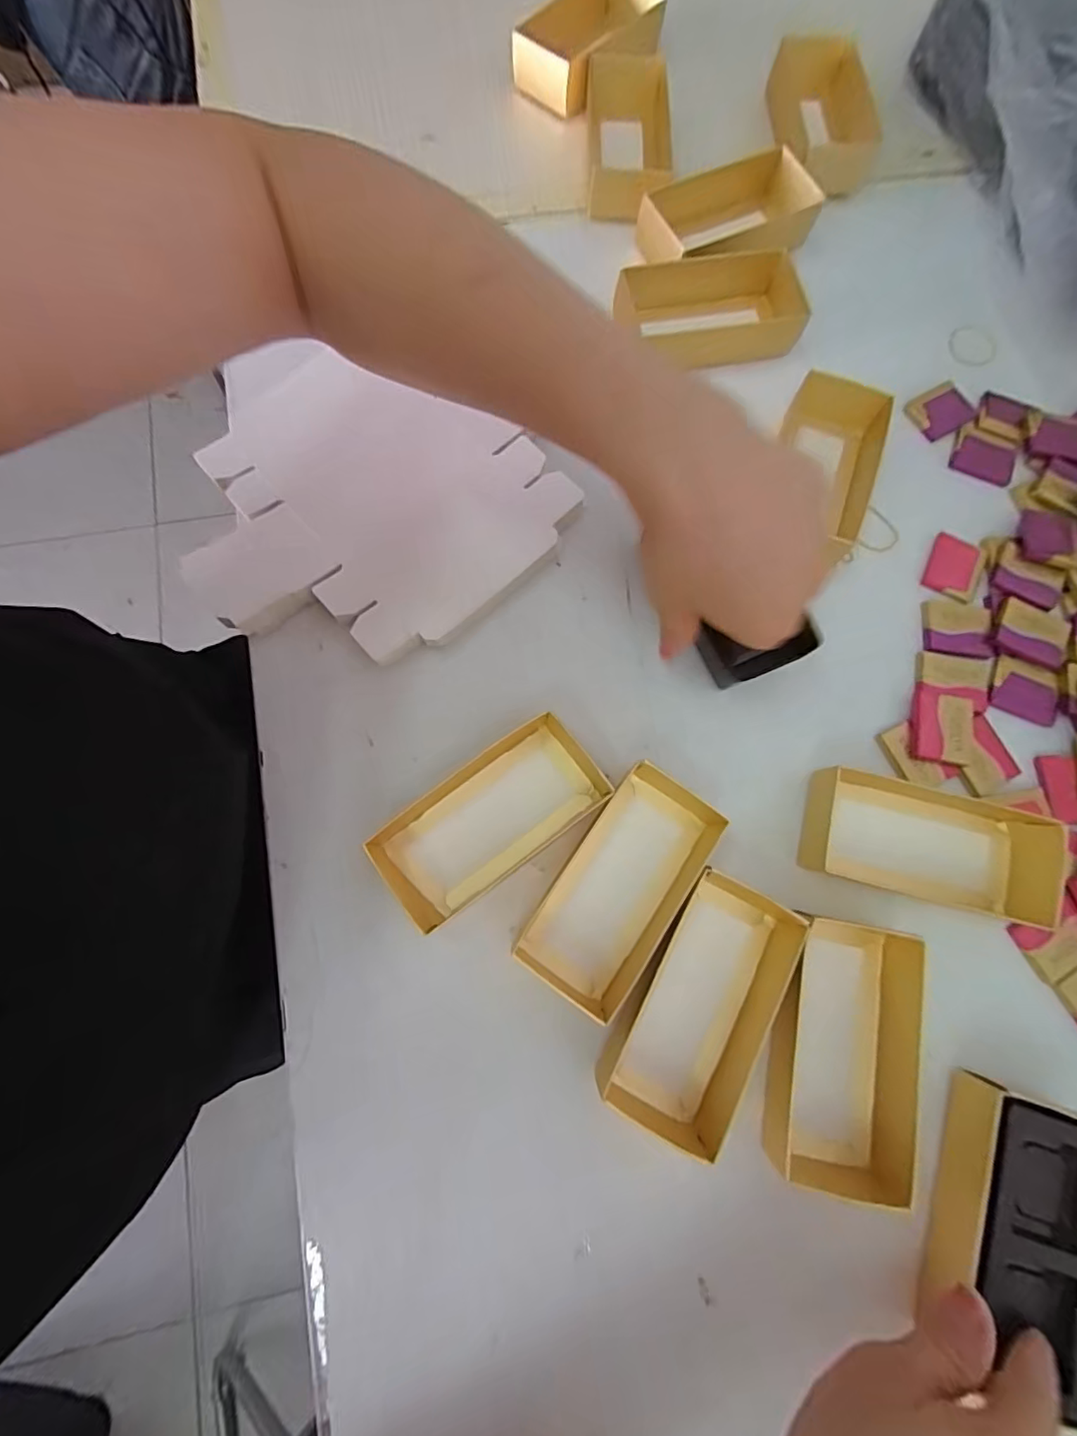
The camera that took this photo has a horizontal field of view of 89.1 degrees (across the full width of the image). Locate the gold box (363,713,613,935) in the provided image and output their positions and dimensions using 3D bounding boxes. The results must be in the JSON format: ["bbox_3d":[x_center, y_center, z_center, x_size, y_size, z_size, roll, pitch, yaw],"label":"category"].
[{"bbox_3d":[-0.026,0.054,0.291,0.122,0.019,0.060,-36,81,-10],"label":"gold box"}]

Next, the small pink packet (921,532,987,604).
[{"bbox_3d":[0.261,-0.094,0.343,0.032,0.004,0.041,25,77,3],"label":"small pink packet"}]

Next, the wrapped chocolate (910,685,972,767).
[{"bbox_3d":[0.231,0.005,0.313,0.030,0.009,0.042,11,77,0],"label":"wrapped chocolate"}]

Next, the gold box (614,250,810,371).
[{"bbox_3d":[0.113,-0.270,0.367,0.113,0.032,0.057,-9,78,-5],"label":"gold box"}]

